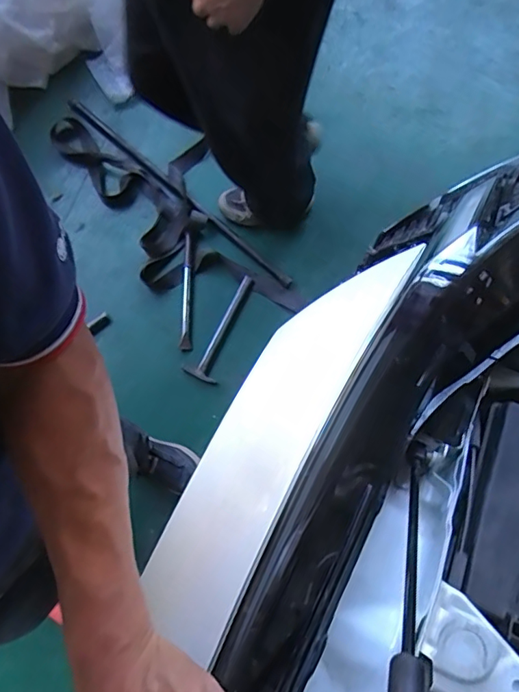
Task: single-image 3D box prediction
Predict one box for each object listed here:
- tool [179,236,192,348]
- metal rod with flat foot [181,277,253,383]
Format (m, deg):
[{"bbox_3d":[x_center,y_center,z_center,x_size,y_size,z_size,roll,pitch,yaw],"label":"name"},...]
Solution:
[{"bbox_3d":[-0.203,-0.153,1.401,0.032,0.016,0.332,-2,78,1],"label":"tool"},{"bbox_3d":[-0.094,-0.053,1.361,0.088,0.042,0.314,27,80,7],"label":"metal rod with flat foot"}]

